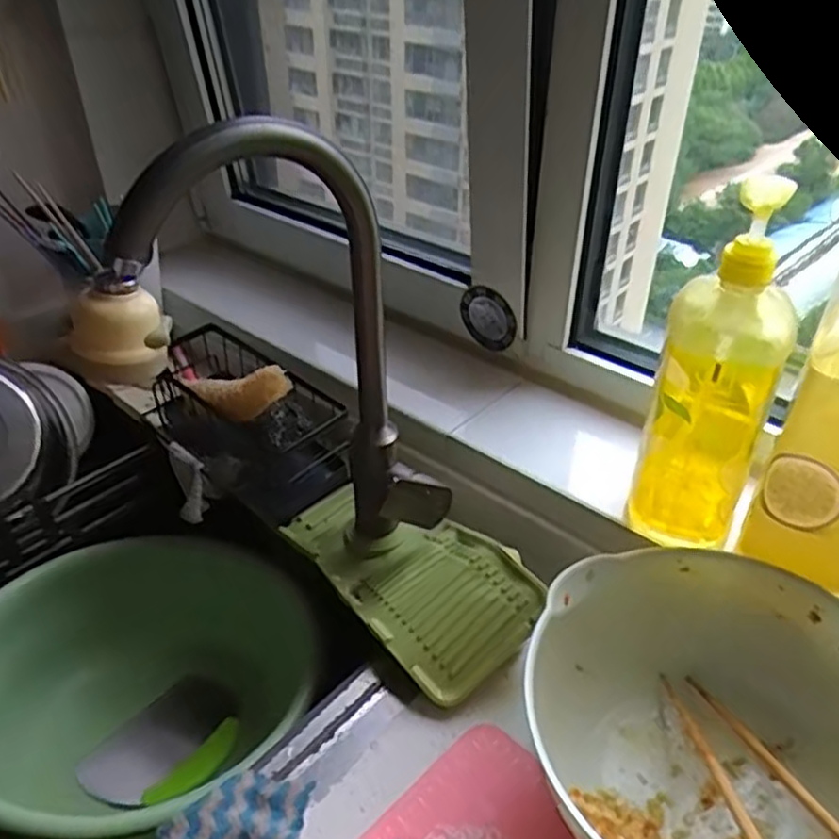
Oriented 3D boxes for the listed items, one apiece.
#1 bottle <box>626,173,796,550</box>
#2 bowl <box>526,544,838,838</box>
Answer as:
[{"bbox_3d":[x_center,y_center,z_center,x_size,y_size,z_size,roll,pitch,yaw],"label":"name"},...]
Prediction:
[{"bbox_3d":[0.223,-0.031,0.536,0.078,0.286,0.066,16,40,21],"label":"bottle"},{"bbox_3d":[0.196,0.218,0.476,0.239,0.112,0.252,7,37,11],"label":"bowl"}]

